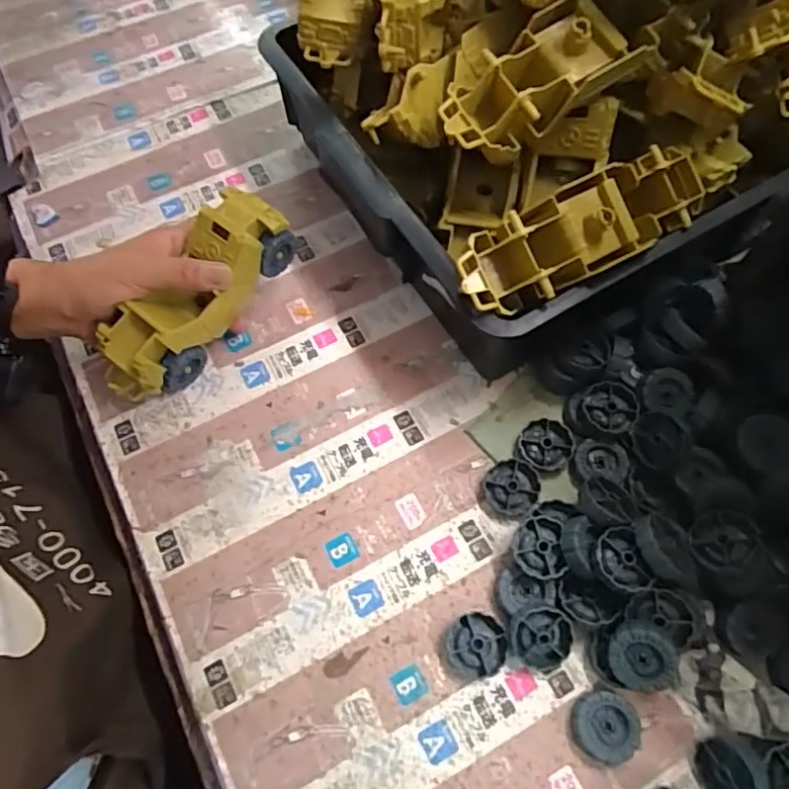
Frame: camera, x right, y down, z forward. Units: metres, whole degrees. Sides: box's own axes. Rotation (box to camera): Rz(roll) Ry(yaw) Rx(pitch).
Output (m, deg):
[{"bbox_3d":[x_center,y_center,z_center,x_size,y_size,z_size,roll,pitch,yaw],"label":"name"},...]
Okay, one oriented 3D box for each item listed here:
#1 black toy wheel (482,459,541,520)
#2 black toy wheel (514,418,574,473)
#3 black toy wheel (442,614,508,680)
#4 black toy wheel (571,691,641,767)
[{"bbox_3d":[0.083,0.066,0.423,0.036,0.012,0.038,-1,65,2],"label":"black toy wheel"},{"bbox_3d":[0.109,0.037,0.435,0.038,0.010,0.037,-1,65,2],"label":"black toy wheel"},{"bbox_3d":[0.052,0.159,0.383,0.039,0.013,0.036,-1,65,2],"label":"black toy wheel"},{"bbox_3d":[0.126,0.201,0.362,0.036,0.015,0.037,-1,65,2],"label":"black toy wheel"}]

